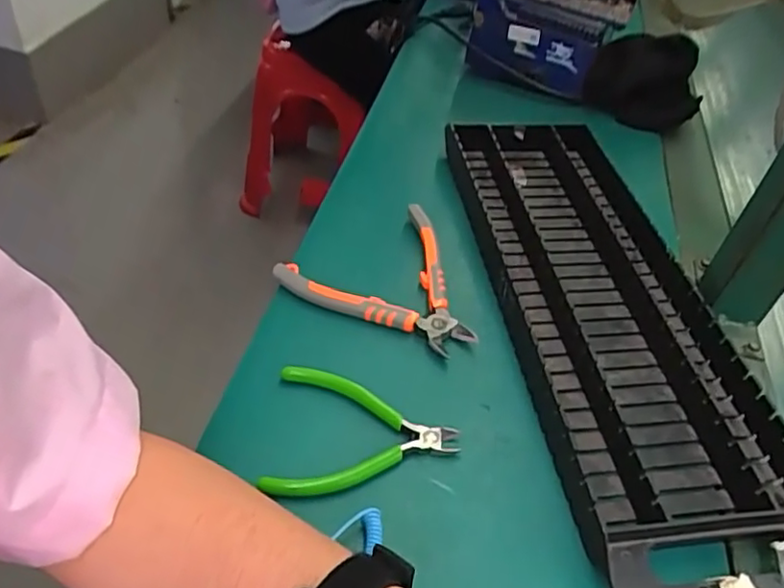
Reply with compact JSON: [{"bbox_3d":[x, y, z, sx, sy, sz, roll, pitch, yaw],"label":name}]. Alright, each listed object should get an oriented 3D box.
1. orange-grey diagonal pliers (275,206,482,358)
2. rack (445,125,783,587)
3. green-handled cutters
[{"bbox_3d":[0.005,-0.020,0.488,0.152,0.023,0.118,22,47,17],"label":"orange-grey diagonal pliers"},{"bbox_3d":[0.149,-0.001,0.464,0.155,0.043,0.430,-5,45,-10],"label":"rack"},{"bbox_3d":[-0.016,0.084,0.380,0.110,0.015,0.087,3,45,-2],"label":"green-handled cutters"}]

